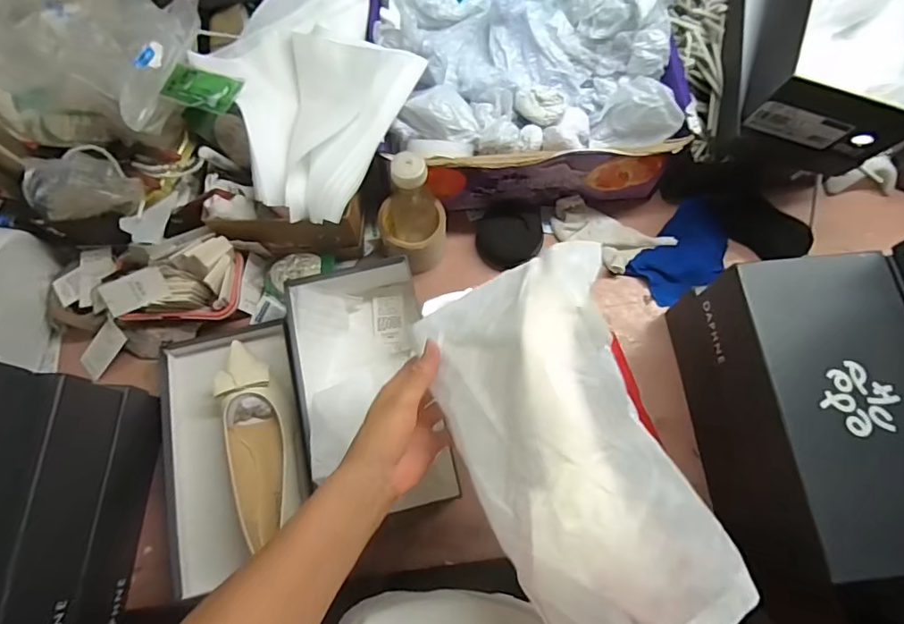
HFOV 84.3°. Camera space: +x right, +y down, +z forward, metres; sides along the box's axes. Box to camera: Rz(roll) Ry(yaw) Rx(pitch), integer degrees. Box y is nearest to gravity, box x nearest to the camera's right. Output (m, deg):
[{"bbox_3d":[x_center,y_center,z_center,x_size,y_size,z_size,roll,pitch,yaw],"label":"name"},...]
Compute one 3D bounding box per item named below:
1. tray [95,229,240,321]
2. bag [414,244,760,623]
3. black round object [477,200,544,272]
[{"bbox_3d":[-0.363,-0.043,0.641,0.166,0.061,0.097,-3,72,-1],"label":"tray"},{"bbox_3d":[0.080,0.086,0.368,0.149,0.049,0.289,-15,57,-5],"label":"bag"},{"bbox_3d":[0.083,-0.108,0.707,0.090,0.046,0.088,0,72,0],"label":"black round object"}]

